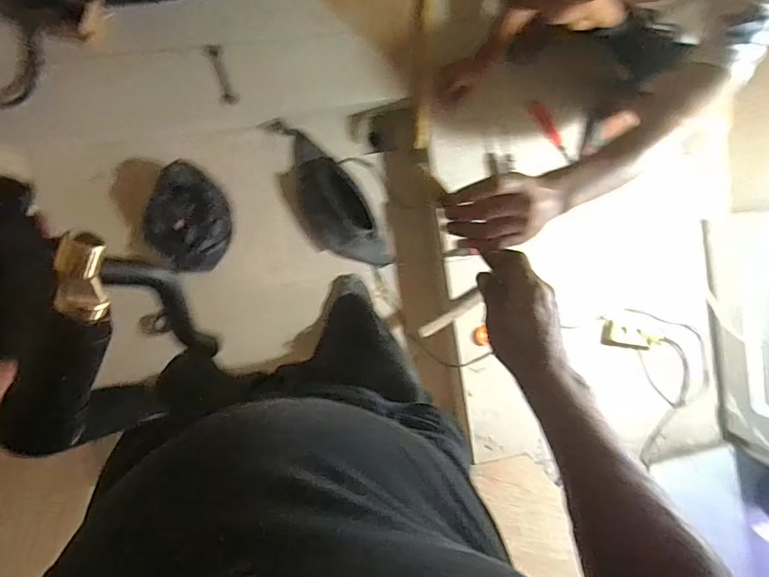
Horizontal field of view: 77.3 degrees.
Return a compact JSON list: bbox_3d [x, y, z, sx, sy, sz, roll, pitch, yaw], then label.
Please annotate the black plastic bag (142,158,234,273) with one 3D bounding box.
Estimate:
[{"bbox_3d":[-0.498,-0.175,1.236,0.214,0.065,0.253,26,91,-8],"label":"black plastic bag"}]

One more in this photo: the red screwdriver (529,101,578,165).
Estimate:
[{"bbox_3d":[0.447,-0.414,1.269,0.037,0.023,0.186,-39,97,-2],"label":"red screwdriver"}]

